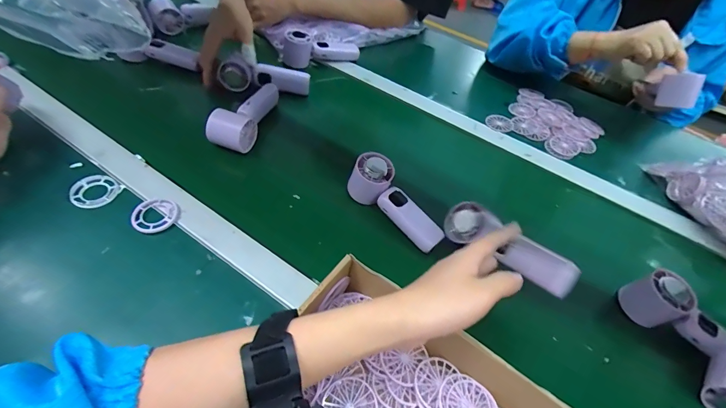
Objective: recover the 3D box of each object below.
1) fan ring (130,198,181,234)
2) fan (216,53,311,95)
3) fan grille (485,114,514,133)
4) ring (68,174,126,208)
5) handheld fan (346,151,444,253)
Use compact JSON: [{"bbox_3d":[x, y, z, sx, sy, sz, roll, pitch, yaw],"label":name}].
[{"bbox_3d":[-0.262,0.013,0.449,0.054,0.005,0.047,-20,56,-24],"label":"fan ring"},{"bbox_3d":[-0.178,-0.231,0.650,0.149,0.049,0.052,9,50,-1],"label":"fan"},{"bbox_3d":[0.263,-0.155,0.687,0.051,0.007,0.051,28,52,14],"label":"fan grille"},{"bbox_3d":[-0.349,-0.018,0.464,0.049,0.009,0.054,27,51,13],"label":"ring"},{"bbox_3d":[0.046,-0.001,0.499,0.155,0.046,0.058,46,60,5],"label":"handheld fan"}]

